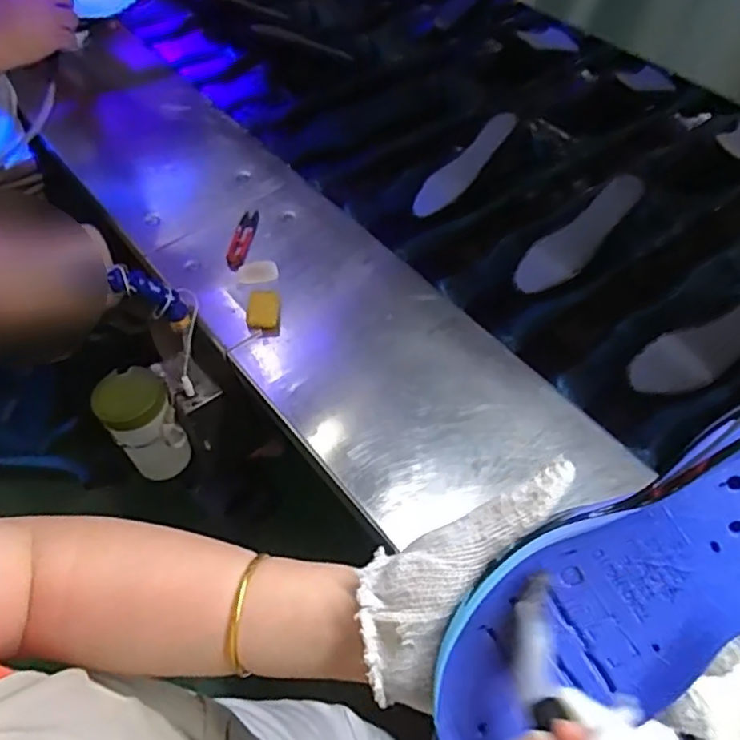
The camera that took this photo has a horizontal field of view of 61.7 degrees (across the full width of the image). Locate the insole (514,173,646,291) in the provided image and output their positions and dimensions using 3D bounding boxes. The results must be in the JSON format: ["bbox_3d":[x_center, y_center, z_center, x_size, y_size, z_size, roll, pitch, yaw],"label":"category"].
[{"bbox_3d":[0.267,-0.167,0.781,0.196,0.006,0.060,-39,71,2],"label":"insole"}]

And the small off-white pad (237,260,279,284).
[{"bbox_3d":[-0.133,-0.116,0.733,0.046,0.008,0.032,-14,53,-12],"label":"small off-white pad"}]

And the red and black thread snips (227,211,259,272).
[{"bbox_3d":[-0.157,-0.164,0.768,0.023,0.010,0.114,5,51,3],"label":"red and black thread snips"}]

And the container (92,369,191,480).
[{"bbox_3d":[-0.264,0.067,0.727,0.074,0.130,0.075,1,51,-1],"label":"container"}]

